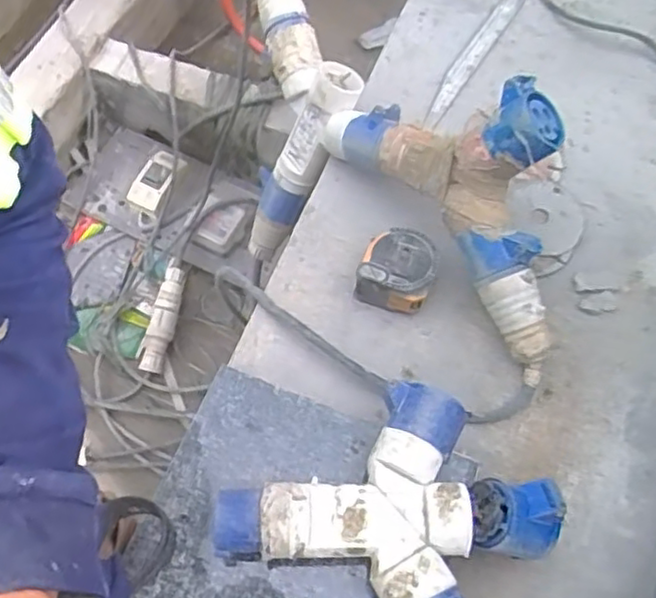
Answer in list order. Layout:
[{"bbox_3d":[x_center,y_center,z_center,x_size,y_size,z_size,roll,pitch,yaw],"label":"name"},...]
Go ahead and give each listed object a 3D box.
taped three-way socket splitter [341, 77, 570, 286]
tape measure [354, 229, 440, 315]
[{"bbox_3d":[0.101,-0.130,0.573,0.094,0.124,0.229,-40,70,-19],"label":"taped three-way socket splitter"},{"bbox_3d":[0.063,-0.026,0.610,0.064,0.044,0.066,17,65,7],"label":"tape measure"}]

